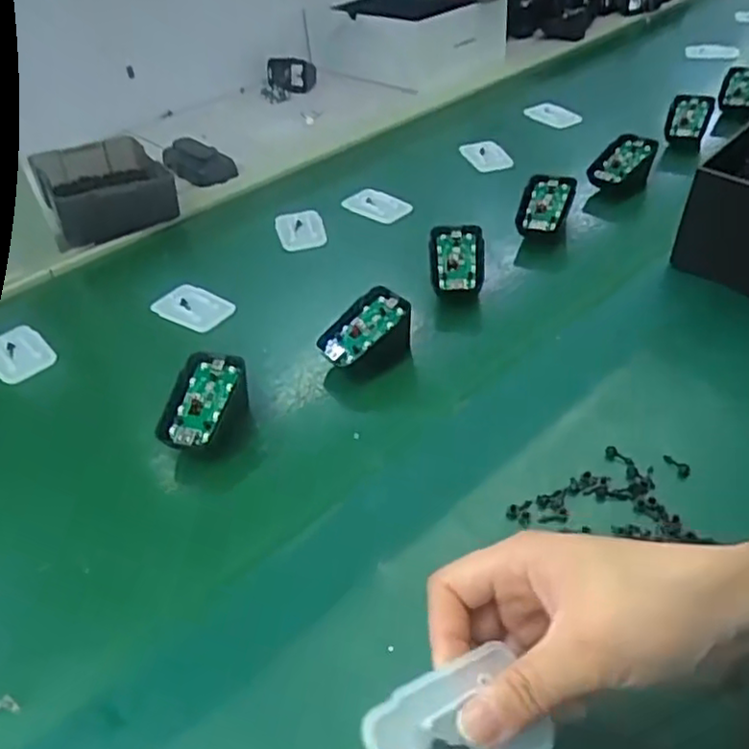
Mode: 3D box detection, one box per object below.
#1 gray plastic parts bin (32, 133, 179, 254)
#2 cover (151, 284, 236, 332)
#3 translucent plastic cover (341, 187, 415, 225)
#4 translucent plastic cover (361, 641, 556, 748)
[{"bbox_3d":[-0.279,-0.197,0.708,0.123,0.053,0.156,-19,42,-12],"label":"gray plastic parts bin"},{"bbox_3d":[-0.153,-0.056,0.571,0.067,0.010,0.042,17,47,26],"label":"cover"},{"bbox_3d":[0.002,-0.174,0.687,0.067,0.008,0.044,27,58,28],"label":"translucent plastic cover"},{"bbox_3d":[0.031,0.127,0.237,0.064,0.005,0.045,-14,62,-29],"label":"translucent plastic cover"}]

